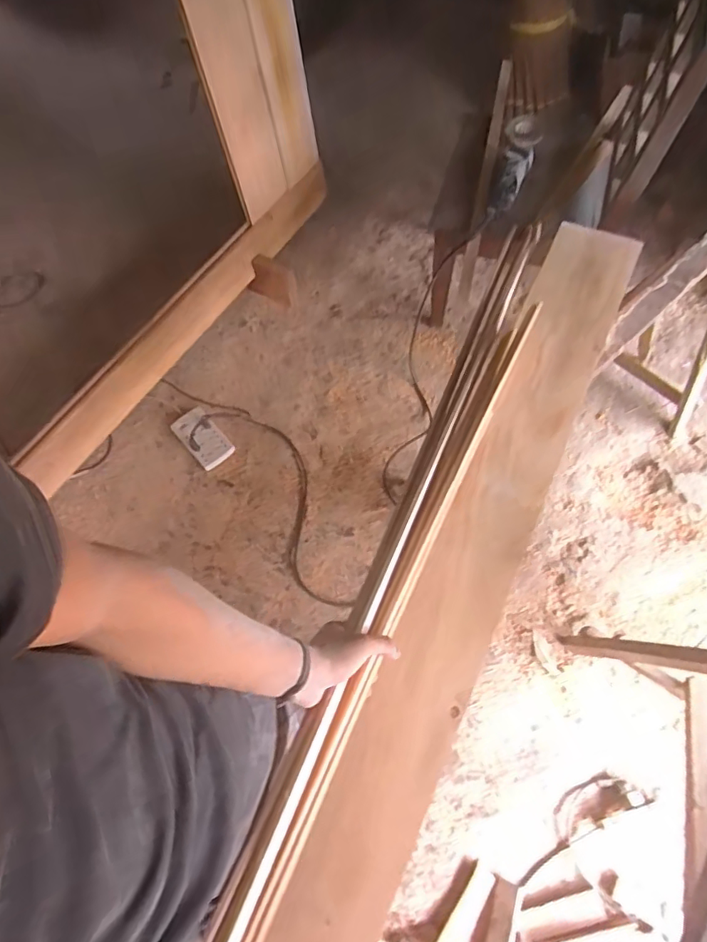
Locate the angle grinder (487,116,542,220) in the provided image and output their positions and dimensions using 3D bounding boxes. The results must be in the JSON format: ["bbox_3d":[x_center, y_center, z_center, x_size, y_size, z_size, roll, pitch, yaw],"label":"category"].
[{"bbox_3d":[0.403,-0.773,1.351,0.080,0.095,0.275,20,91,12],"label":"angle grinder"}]

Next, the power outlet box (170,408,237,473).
[{"bbox_3d":[-0.467,-0.101,1.652,0.108,0.054,0.192,-40,69,-14],"label":"power outlet box"}]

